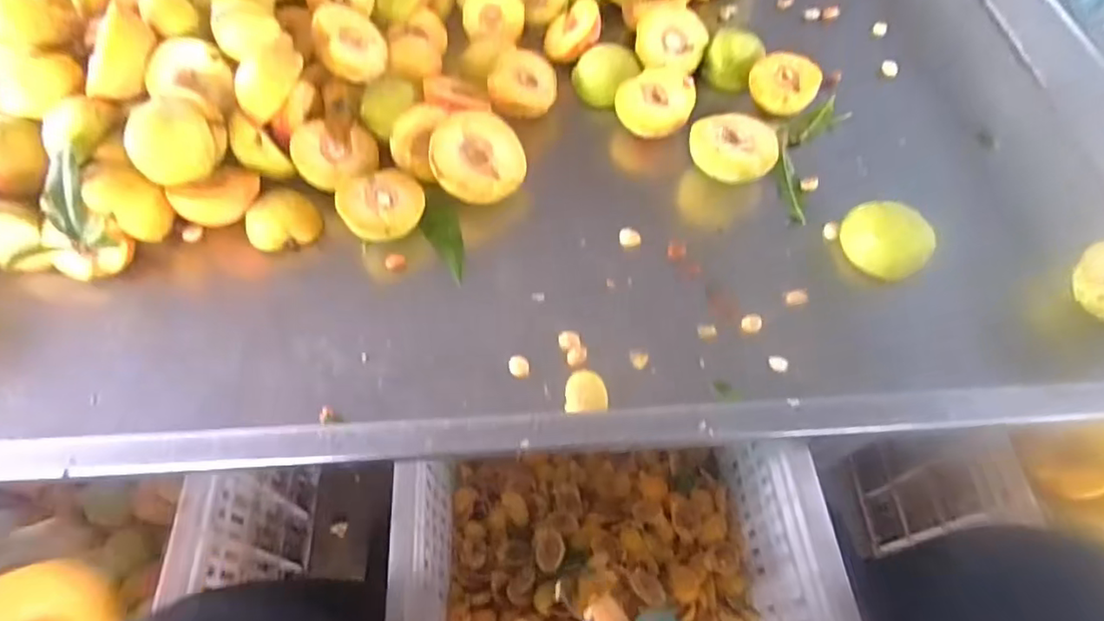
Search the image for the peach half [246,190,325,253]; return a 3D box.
[{"bbox_3d":[-0.218,-0.073,0.481,0.055,0.029,0.041,-17,61,-8],"label":"peach half"}]

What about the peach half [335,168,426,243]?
[{"bbox_3d":[-0.133,-0.079,0.476,0.063,0.032,0.064,-1,60,1],"label":"peach half"}]

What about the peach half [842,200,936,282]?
[{"bbox_3d":[0.255,-0.055,0.455,0.056,0.024,0.066,-28,63,-14],"label":"peach half"}]

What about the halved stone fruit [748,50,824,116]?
[{"bbox_3d":[0.210,-0.204,0.542,0.059,0.031,0.068,22,63,13],"label":"halved stone fruit"}]

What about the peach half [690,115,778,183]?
[{"bbox_3d":[0.151,-0.133,0.501,0.070,0.037,0.067,-1,59,1],"label":"peach half"}]

